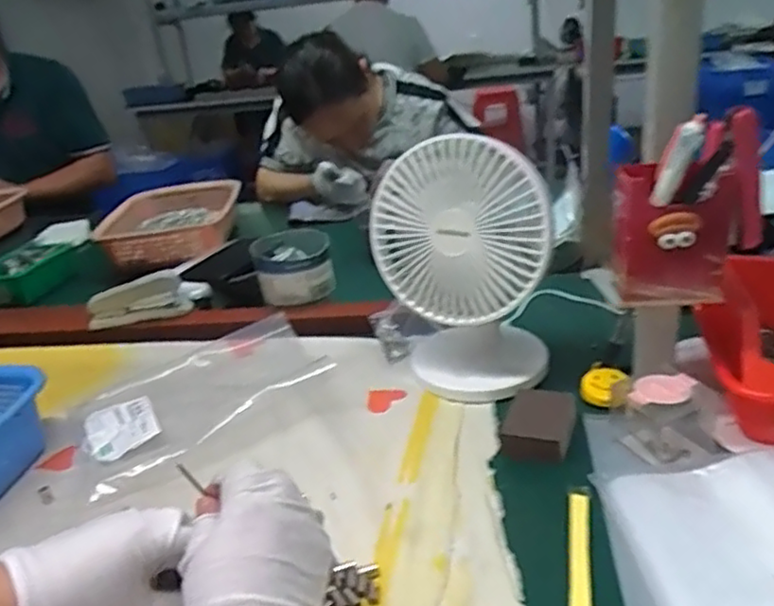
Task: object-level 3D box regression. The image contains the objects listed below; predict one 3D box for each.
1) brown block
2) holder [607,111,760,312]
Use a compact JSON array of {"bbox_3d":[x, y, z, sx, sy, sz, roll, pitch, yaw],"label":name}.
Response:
[{"bbox_3d":[0.127,0.102,0.542,0.054,0.024,0.072,5,26,24],"label":"brown block"},{"bbox_3d":[0.215,-0.065,0.472,0.096,0.123,0.070,9,29,31],"label":"holder"}]

